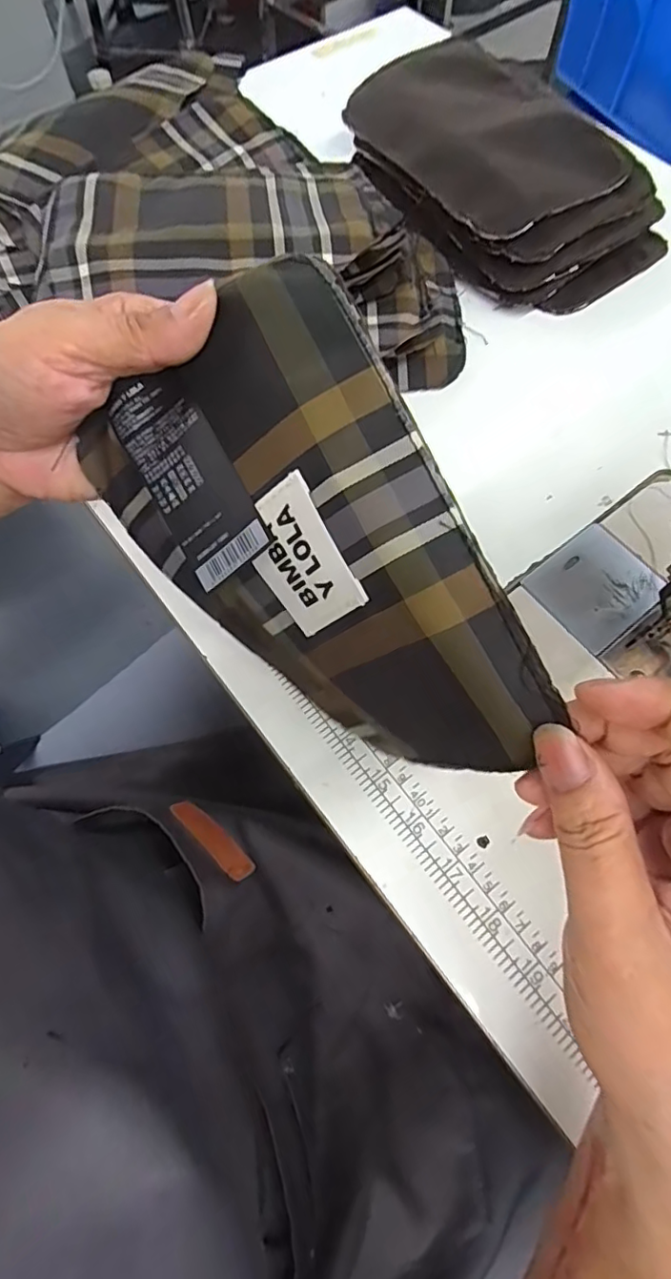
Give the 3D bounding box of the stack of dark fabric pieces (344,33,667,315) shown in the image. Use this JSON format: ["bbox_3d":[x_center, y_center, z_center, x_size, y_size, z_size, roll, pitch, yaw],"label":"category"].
[{"bbox_3d":[0.115,-0.338,0.405,0.146,0.054,0.231,-35,72,-14],"label":"stack of dark fabric pieces"}]

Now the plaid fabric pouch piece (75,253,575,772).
[{"bbox_3d":[-0.010,-0.028,0.207,0.120,0.034,0.182,-35,85,31],"label":"plaid fabric pouch piece"}]

